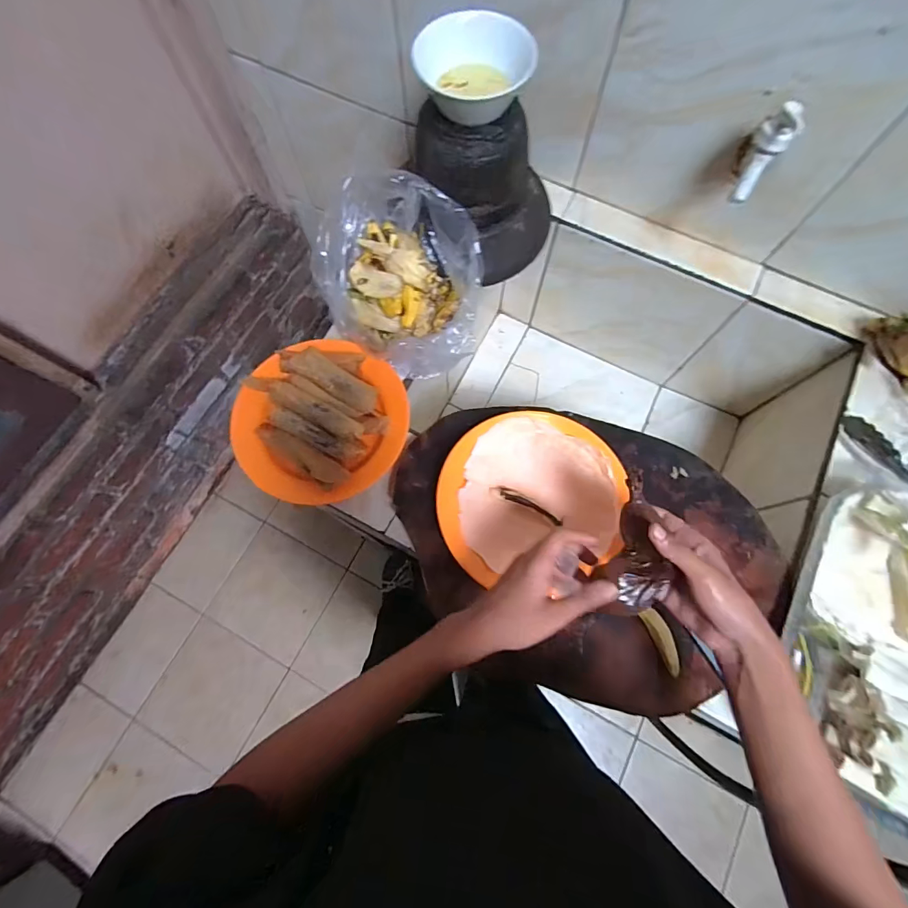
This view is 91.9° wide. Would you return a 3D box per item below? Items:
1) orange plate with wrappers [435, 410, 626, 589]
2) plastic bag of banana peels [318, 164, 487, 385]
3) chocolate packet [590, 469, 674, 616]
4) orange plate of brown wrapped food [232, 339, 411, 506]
[{"bbox_3d":[0.089,0.040,0.496,0.206,0.028,0.182,-6,73,-2],"label":"orange plate with wrappers"},{"bbox_3d":[-0.072,-0.225,0.548,0.220,0.121,0.174,35,76,10],"label":"plastic bag of banana peels"},{"bbox_3d":[0.150,0.075,0.372,0.055,0.023,0.119,3,86,1],"label":"chocolate packet"},{"bbox_3d":[-0.160,-0.043,0.529,0.202,0.076,0.188,0,73,0],"label":"orange plate of brown wrapped food"}]

